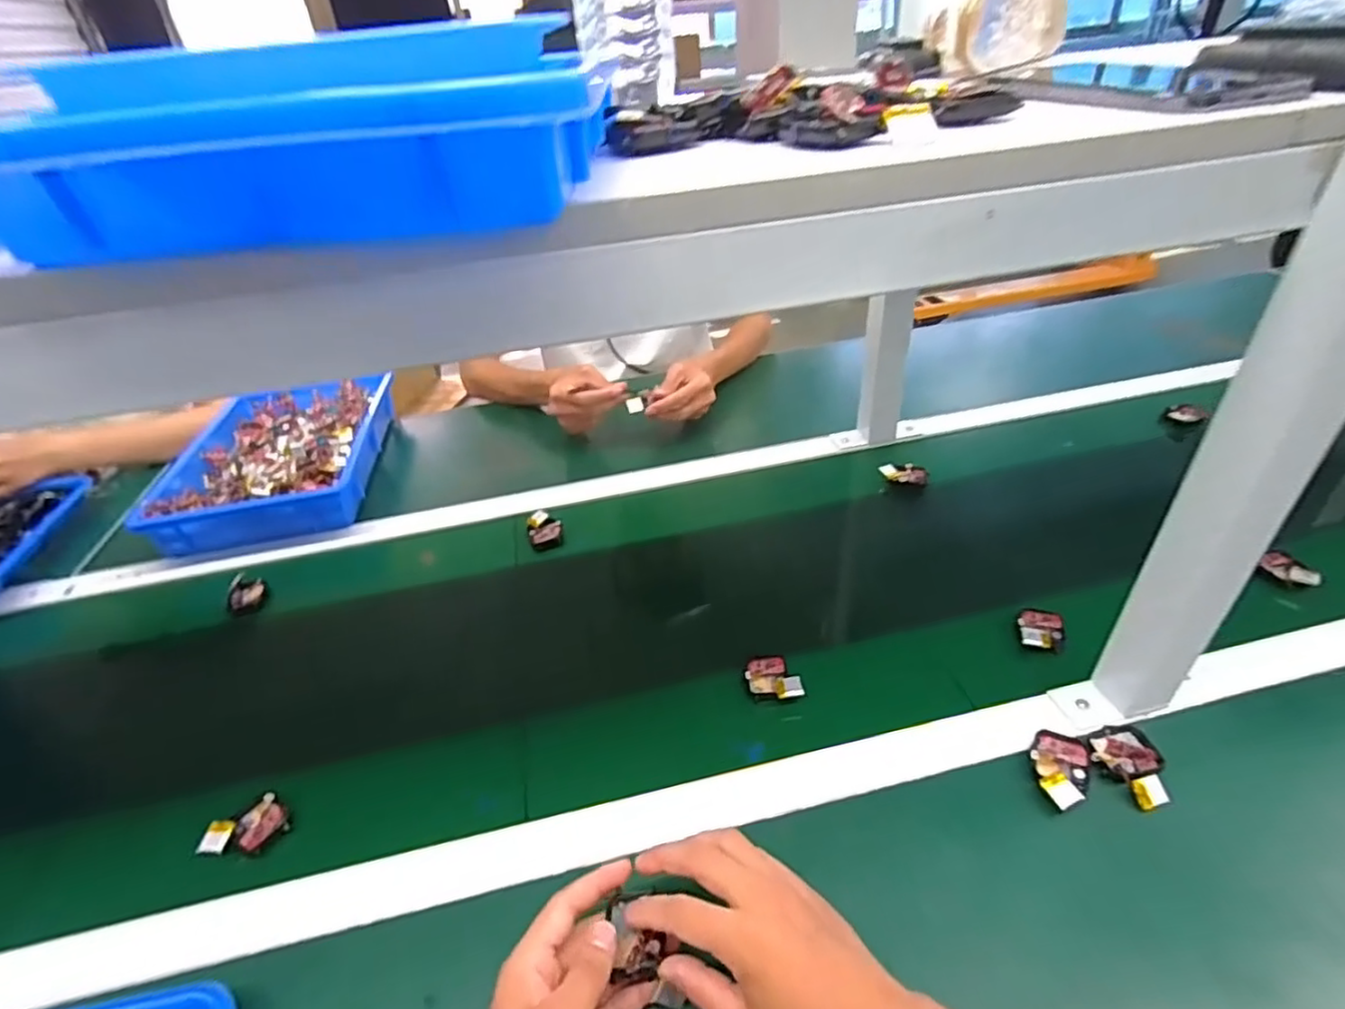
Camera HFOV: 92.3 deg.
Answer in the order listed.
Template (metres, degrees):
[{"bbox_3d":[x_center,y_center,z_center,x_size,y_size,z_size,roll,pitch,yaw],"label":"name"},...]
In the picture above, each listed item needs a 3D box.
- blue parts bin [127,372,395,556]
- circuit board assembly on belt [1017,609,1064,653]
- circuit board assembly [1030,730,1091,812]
[{"bbox_3d":[-0.523,-0.068,0.869,0.243,0.055,0.338,-10,37,-4],"label":"blue parts bin"},{"bbox_3d":[0.334,0.113,0.587,0.037,0.010,0.048,4,38,14],"label":"circuit board assembly on belt"},{"bbox_3d":[0.286,0.194,0.475,0.038,0.009,0.059,11,40,22],"label":"circuit board assembly"}]

